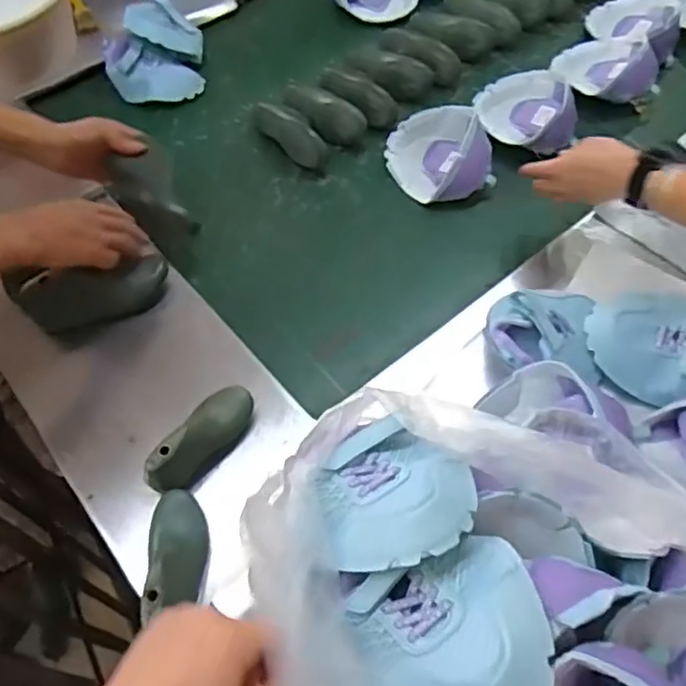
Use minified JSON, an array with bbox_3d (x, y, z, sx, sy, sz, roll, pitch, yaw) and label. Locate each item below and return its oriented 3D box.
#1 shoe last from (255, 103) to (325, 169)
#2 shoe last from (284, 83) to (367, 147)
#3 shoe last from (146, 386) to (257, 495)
[{"bbox_3d":[-0.082,-0.323,0.980,0.058,0.046,0.157,-35,62,-17],"label":"shoe last"},{"bbox_3d":[-0.032,-0.362,1.002,0.064,0.041,0.154,-39,63,-19],"label":"shoe last"},{"bbox_3d":[-0.146,0.098,0.668,0.052,0.057,0.138,21,62,16],"label":"shoe last"}]

